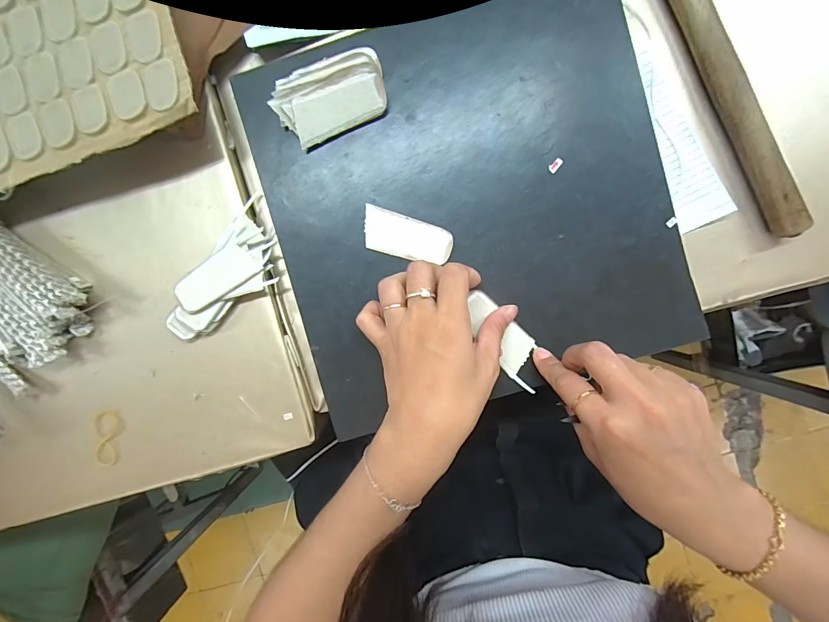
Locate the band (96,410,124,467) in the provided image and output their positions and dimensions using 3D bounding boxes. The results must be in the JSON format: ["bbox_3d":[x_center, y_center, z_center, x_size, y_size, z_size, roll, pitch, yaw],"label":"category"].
[{"bbox_3d":[-0.275,0.114,0.335,0.024,0.006,0.051,9,94,2],"label":"band"}]

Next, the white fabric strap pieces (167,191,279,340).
[{"bbox_3d":[-0.153,-0.027,0.314,0.057,0.021,0.129,34,94,0],"label":"white fabric strap pieces"}]

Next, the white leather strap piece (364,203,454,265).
[{"bbox_3d":[-0.006,-0.057,0.293,0.071,0.006,0.032,19,94,1],"label":"white leather strap piece"}]

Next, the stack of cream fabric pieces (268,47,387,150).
[{"bbox_3d":[-0.063,-0.162,0.277,0.081,0.022,0.052,-24,92,4],"label":"stack of cream fabric pieces"}]

